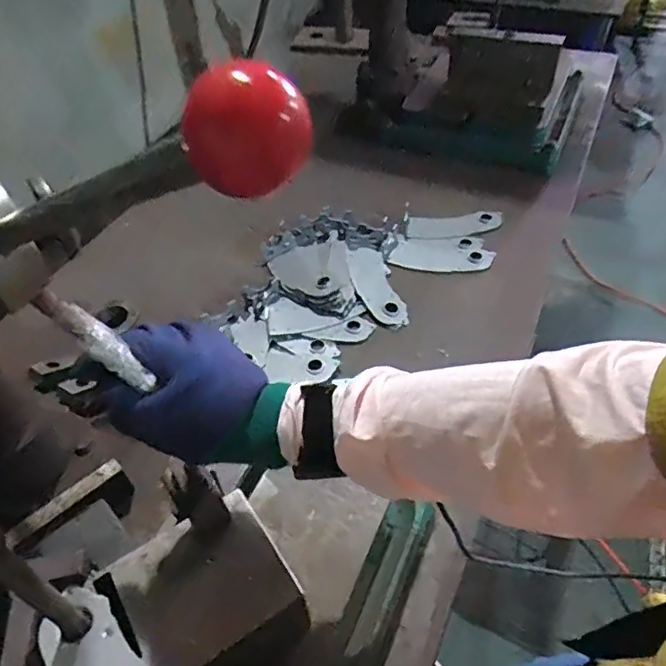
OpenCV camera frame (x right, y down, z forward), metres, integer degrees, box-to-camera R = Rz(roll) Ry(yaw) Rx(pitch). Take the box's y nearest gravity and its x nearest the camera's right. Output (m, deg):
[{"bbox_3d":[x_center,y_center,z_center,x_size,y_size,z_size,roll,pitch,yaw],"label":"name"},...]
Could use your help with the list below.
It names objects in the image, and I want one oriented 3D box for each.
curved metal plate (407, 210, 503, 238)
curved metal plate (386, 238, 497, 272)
[{"bbox_3d":[0.221,-0.198,1.030,0.177,0.011,0.058,-5,48,-2],"label":"curved metal plate"},{"bbox_3d":[0.187,-0.134,0.977,0.170,0.015,0.076,7,48,9],"label":"curved metal plate"}]

